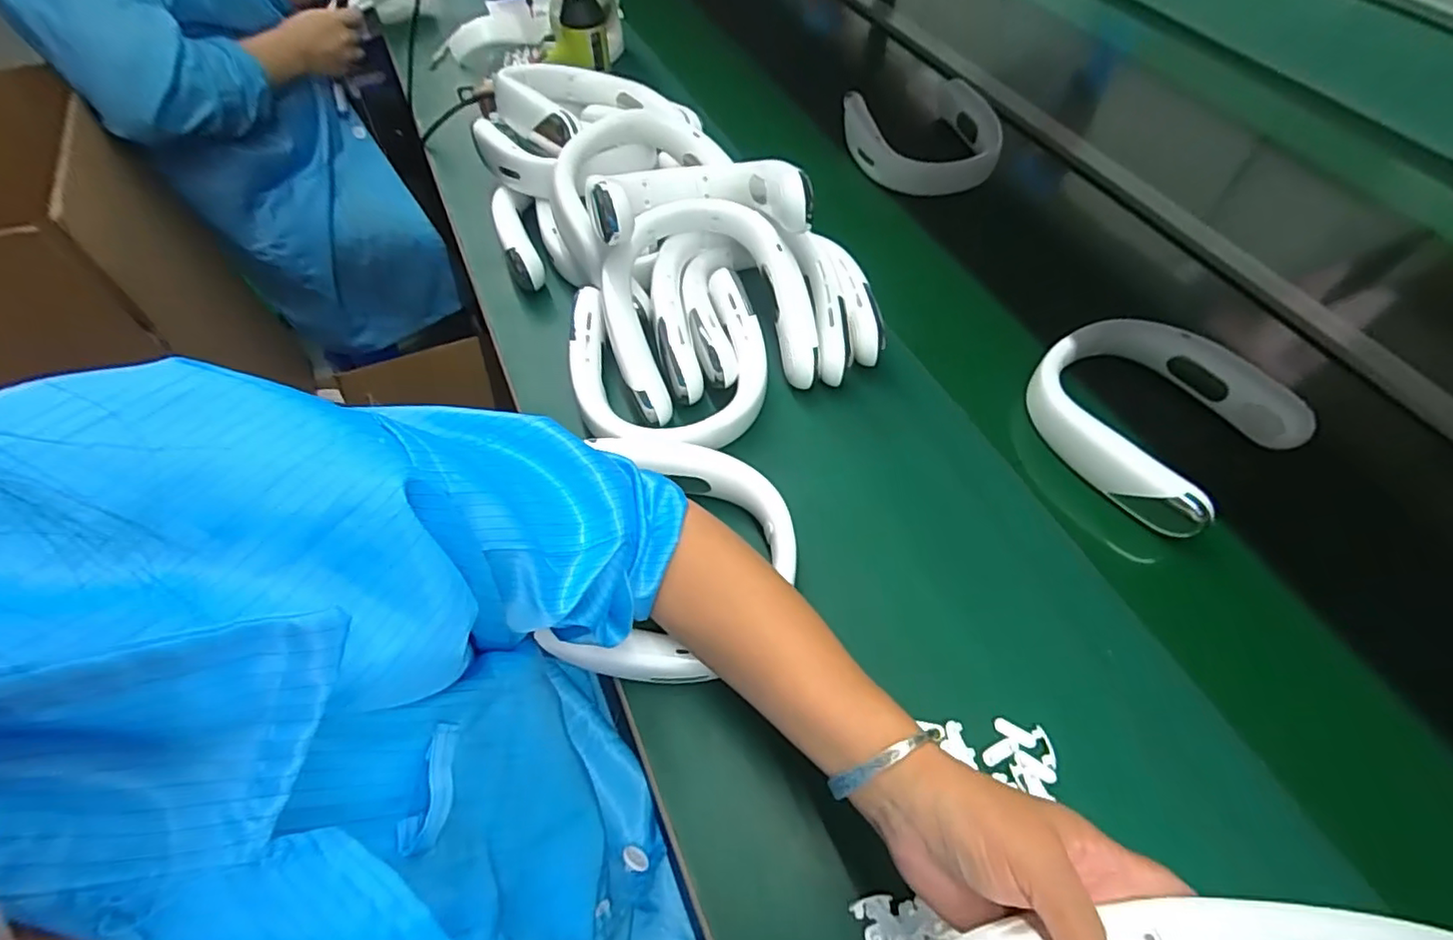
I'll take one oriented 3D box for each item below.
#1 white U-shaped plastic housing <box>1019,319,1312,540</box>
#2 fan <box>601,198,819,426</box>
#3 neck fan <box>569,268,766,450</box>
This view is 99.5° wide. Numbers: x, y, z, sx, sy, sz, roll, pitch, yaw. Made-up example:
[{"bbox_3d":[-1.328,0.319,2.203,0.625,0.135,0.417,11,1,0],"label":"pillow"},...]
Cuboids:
[{"bbox_3d":[0.395,-0.057,0.572,0.209,0.044,0.196,-31,62,-17],"label":"white U-shaped plastic housing"},{"bbox_3d":[-0.018,-0.156,0.581,0.191,0.053,0.192,0,86,-4],"label":"fan"},{"bbox_3d":[-0.053,-0.103,0.583,0.179,0.037,0.197,-11,58,-6],"label":"neck fan"}]

